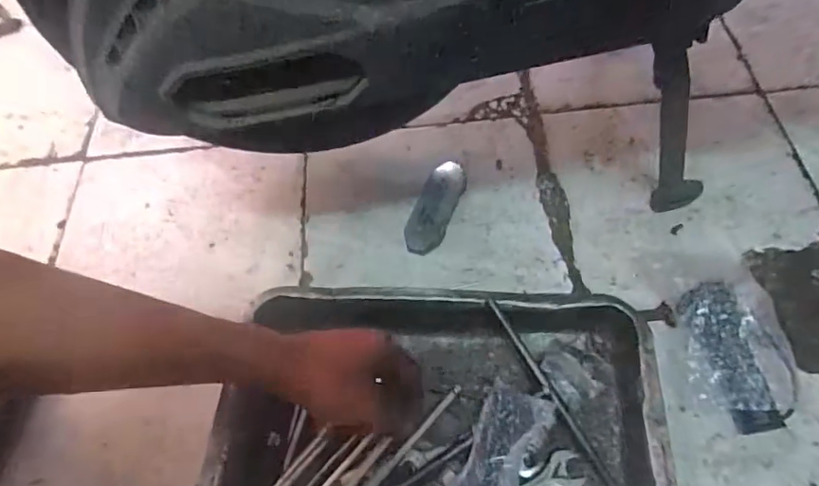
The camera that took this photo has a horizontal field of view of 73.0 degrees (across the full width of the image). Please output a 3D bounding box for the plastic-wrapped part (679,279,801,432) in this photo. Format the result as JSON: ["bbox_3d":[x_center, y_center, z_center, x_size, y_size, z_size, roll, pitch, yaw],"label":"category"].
[{"bbox_3d":[0.300,0.106,0.516,0.089,0.061,0.127,2,59,6],"label":"plastic-wrapped part"}]

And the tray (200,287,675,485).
[{"bbox_3d":[0.025,0.183,0.494,0.384,0.065,0.295,0,59,5],"label":"tray"}]

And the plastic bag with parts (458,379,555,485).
[{"bbox_3d":[0.085,0.183,0.483,0.067,0.059,0.105,14,61,13],"label":"plastic bag with parts"}]

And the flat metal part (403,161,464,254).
[{"bbox_3d":[0.031,-0.043,0.660,0.045,0.010,0.130,18,62,15],"label":"flat metal part"}]

